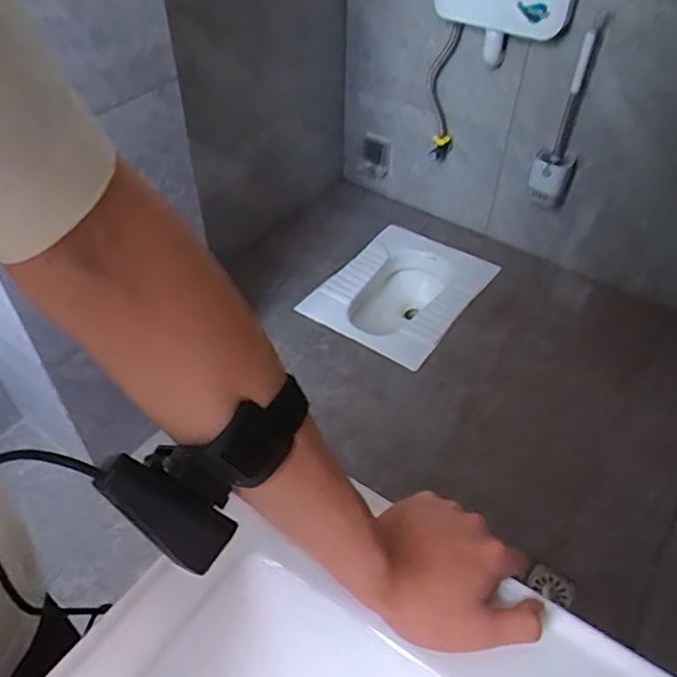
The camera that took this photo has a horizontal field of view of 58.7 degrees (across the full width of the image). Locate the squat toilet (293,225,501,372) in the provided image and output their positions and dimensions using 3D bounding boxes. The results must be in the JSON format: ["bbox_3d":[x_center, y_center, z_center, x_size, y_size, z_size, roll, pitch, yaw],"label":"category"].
[{"bbox_3d":[0.160,-0.080,1.671,0.336,0.216,0.402,28,52,25],"label":"squat toilet"}]

